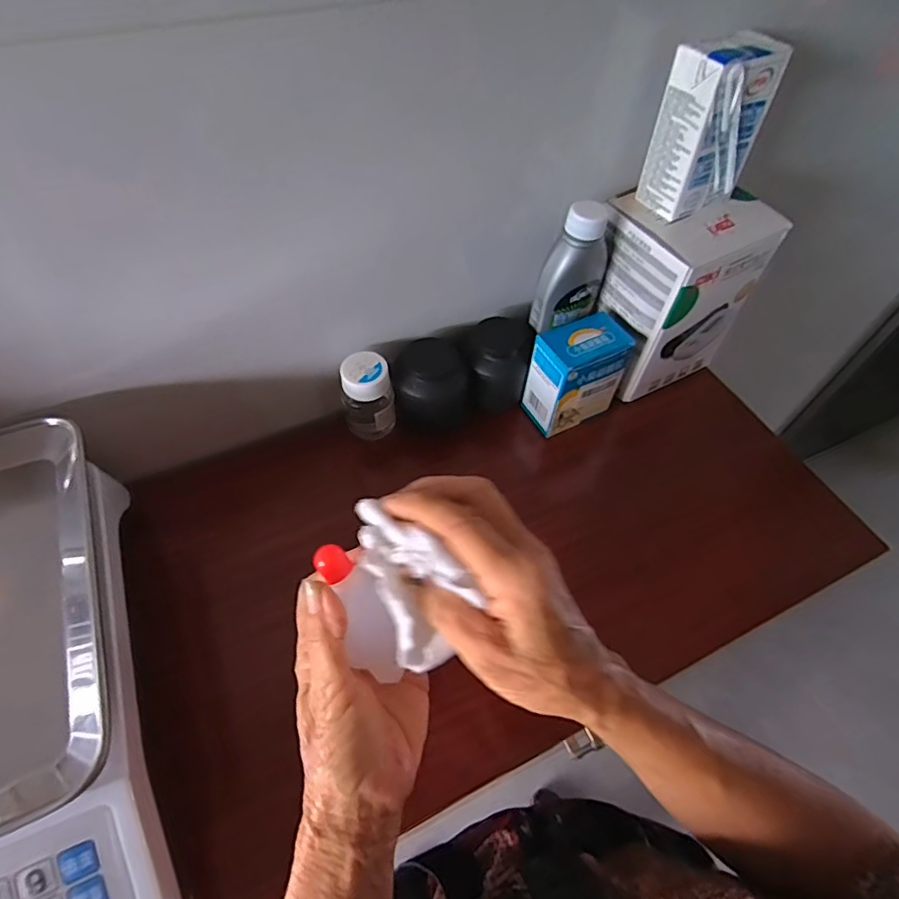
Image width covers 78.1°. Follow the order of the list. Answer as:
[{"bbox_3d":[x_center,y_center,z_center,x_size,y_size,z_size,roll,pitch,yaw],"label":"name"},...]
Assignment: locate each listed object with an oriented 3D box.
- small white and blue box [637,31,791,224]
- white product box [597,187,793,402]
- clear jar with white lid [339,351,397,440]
[{"bbox_3d":[0.187,-0.232,0.401,0.060,0.105,0.045,-20,59,-16],"label":"small white and blue box"},{"bbox_3d":[0.195,-0.144,0.499,0.113,0.156,0.098,-23,61,-18],"label":"white product box"},{"bbox_3d":[-0.069,-0.043,0.479,0.040,0.079,0.034,9,56,2],"label":"clear jar with white lid"}]

